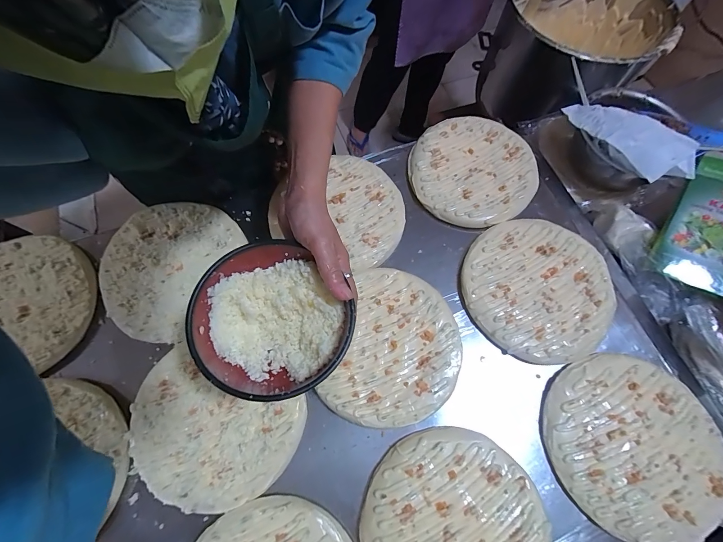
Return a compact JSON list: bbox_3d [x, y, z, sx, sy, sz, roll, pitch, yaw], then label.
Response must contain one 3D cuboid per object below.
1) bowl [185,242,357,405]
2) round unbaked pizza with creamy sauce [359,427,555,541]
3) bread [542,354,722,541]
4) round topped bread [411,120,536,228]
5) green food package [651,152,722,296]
[{"bbox_3d":[-0.084,0.051,0.307,0.126,0.064,0.140,-40,74,-14],"label":"bowl"},{"bbox_3d":[0.101,0.279,0.347,0.194,0.020,0.187,0,69,-1],"label":"round unbaked pizza with creamy sauce"},{"bbox_3d":[0.321,0.203,0.378,0.191,0.014,0.191,-2,69,4],"label":"bread"},{"bbox_3d":[0.178,-0.162,0.525,0.195,0.032,0.192,-7,69,-2],"label":"round topped bread"},{"bbox_3d":[0.542,-0.075,0.481,0.115,0.032,0.217,27,90,28],"label":"green food package"}]

